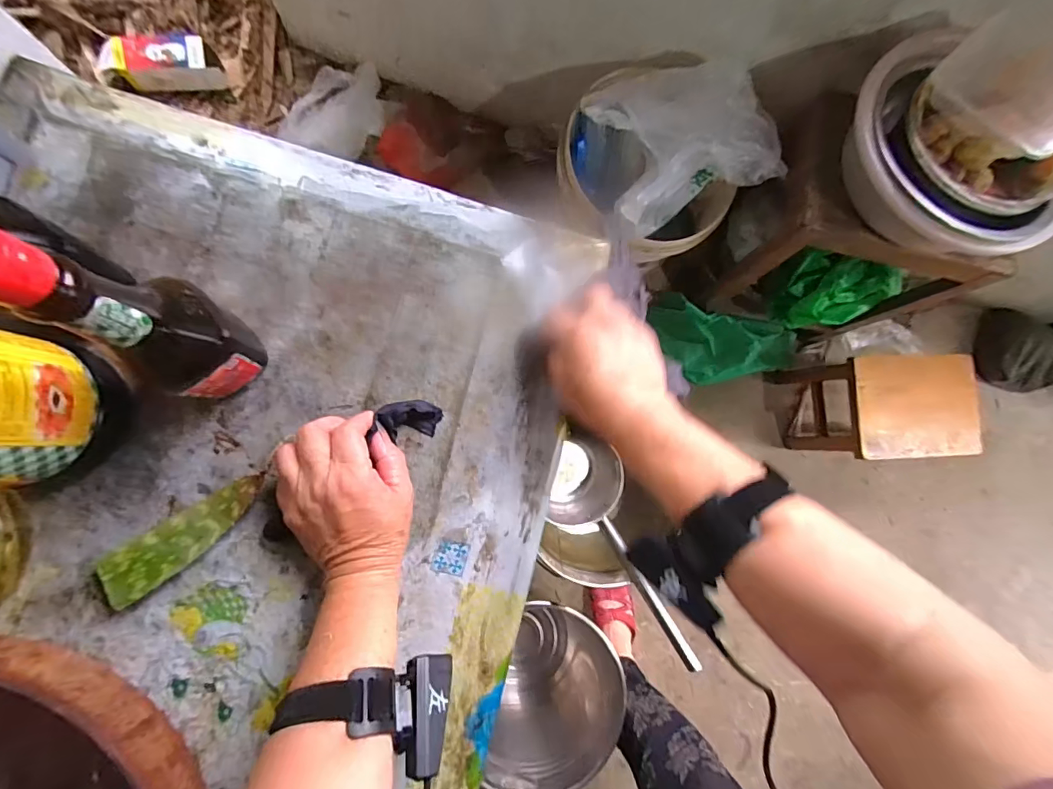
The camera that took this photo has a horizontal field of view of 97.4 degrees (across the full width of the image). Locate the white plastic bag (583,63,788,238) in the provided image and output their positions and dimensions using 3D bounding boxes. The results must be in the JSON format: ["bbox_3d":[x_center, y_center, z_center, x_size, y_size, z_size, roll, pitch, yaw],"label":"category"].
[{"bbox_3d":[0.269,-0.435,0.774,0.275,0.108,0.235,-17,87,-8],"label":"white plastic bag"}]

